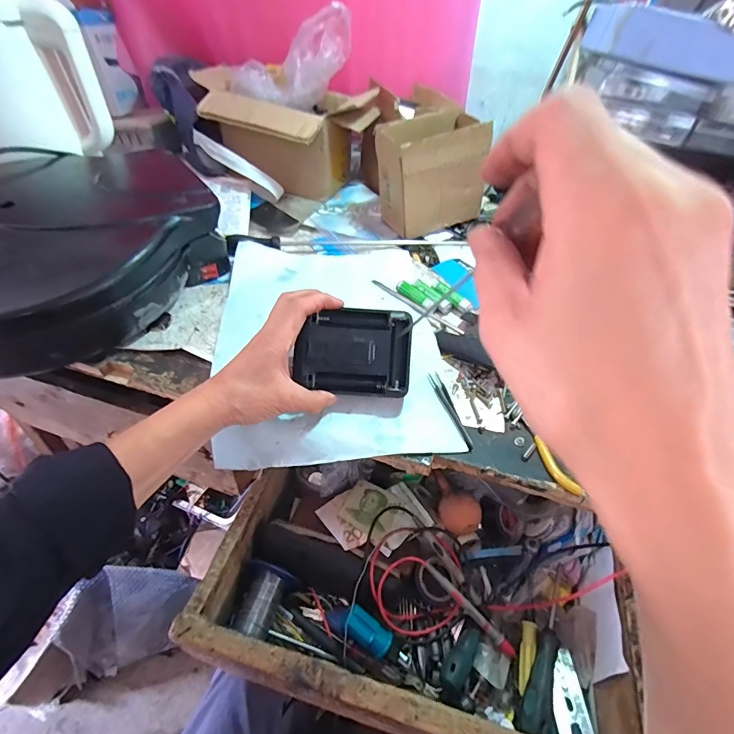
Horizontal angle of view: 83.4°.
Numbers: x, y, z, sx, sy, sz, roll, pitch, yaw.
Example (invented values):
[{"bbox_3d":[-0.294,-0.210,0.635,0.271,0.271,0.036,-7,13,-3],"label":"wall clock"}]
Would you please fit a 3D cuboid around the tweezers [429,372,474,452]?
[{"bbox_3d":[0.087,0.044,0.430,0.013,0.006,0.099,-9,47,-15],"label":"tweezers"}]

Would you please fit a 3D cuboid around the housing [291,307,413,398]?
[{"bbox_3d":[-0.013,-0.016,0.408,0.113,0.022,0.083,4,88,-6],"label":"housing"}]

